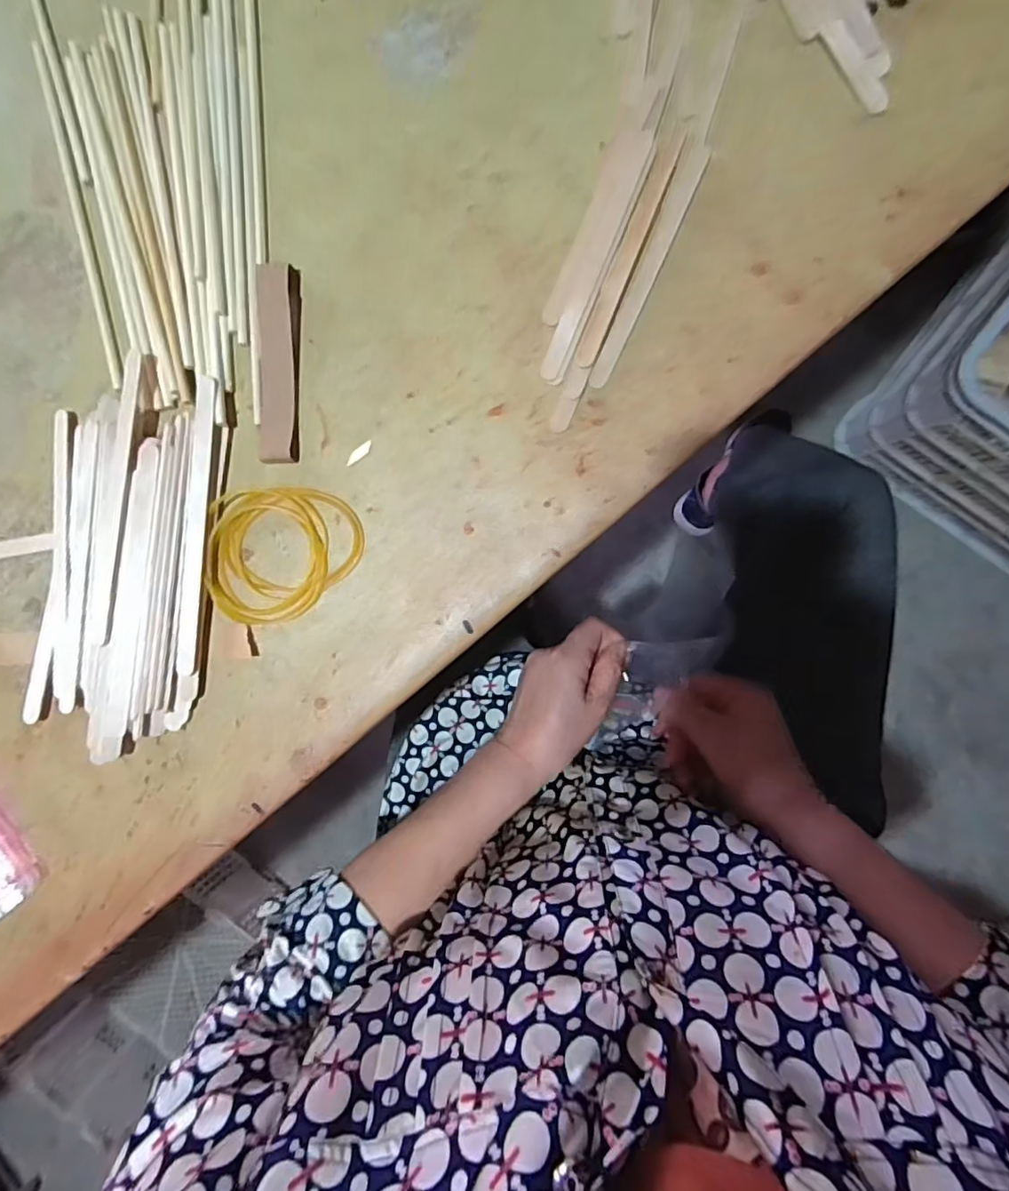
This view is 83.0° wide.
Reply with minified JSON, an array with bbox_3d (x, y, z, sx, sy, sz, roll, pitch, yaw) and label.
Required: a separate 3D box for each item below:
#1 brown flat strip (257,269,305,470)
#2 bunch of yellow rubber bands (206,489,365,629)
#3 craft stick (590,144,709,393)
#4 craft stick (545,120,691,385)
[{"bbox_3d":[-0.120,-0.123,0.303,0.022,0.008,0.101,1,91,6],"label":"brown flat strip"},{"bbox_3d":[-0.118,-0.022,0.307,0.086,0.006,0.072,-4,90,6],"label":"bunch of yellow rubber bands"},{"bbox_3d":[0.071,-0.160,0.278,0.010,0.004,0.122,24,93,5],"label":"craft stick"},{"bbox_3d":[0.062,-0.170,0.279,0.011,0.004,0.119,21,93,5],"label":"craft stick"}]

